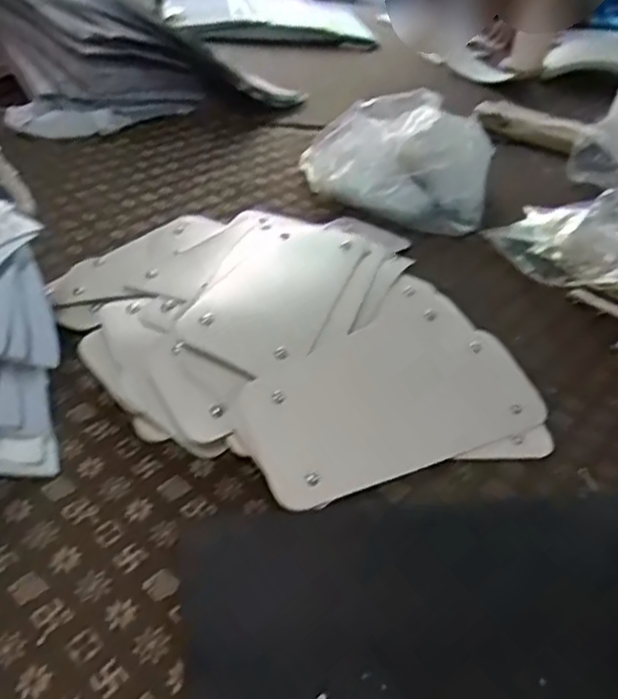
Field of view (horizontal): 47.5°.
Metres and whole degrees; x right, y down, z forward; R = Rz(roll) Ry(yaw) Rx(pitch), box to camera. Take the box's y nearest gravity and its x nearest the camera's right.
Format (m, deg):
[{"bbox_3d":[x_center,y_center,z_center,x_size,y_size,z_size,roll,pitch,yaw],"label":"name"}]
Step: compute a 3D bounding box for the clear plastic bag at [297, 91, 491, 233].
[{"bbox_3d":[0.135,-0.299,1.065,0.286,0.116,0.220,16,38,12],"label":"clear plastic bag"}]

